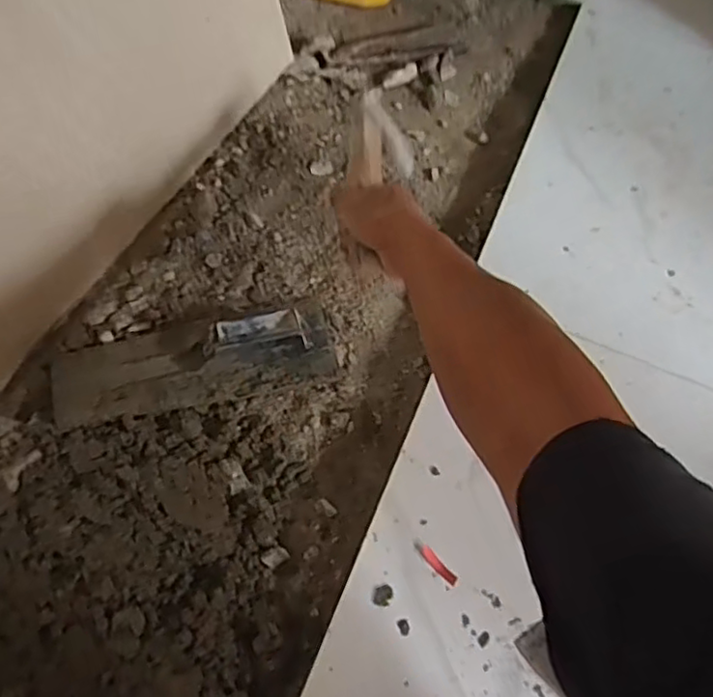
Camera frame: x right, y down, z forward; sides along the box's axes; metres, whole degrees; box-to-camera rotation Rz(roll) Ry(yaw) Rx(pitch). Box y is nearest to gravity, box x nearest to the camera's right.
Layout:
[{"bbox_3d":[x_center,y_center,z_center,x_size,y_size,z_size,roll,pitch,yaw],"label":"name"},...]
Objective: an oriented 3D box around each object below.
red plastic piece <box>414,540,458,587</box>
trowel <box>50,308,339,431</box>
[{"bbox_3d":[0.073,0.197,0.586,0.011,0.004,0.052,-36,71,-21],"label":"red plastic piece"},{"bbox_3d":[-0.171,0.004,0.679,0.298,0.048,0.111,-11,63,-12],"label":"trowel"}]

